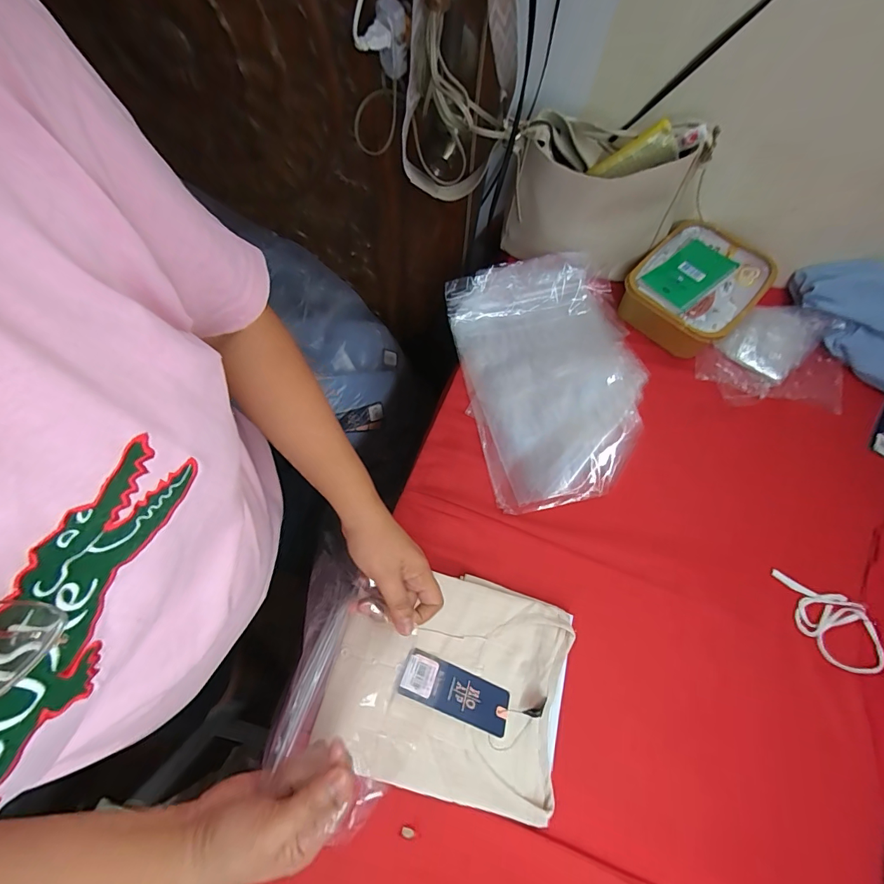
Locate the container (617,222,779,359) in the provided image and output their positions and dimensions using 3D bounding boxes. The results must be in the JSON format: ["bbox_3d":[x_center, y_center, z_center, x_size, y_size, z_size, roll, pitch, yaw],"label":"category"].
[{"bbox_3d":[0.397,-0.248,0.636,0.206,0.067,0.166,-41,78,-17],"label":"container"}]

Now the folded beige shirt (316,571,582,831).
[{"bbox_3d":[0.011,0.255,0.438,0.246,0.035,0.208,17,69,4],"label":"folded beige shirt"}]

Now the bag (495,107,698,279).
[{"bbox_3d":[0.223,-0.338,0.601,0.248,0.185,0.095,21,69,3],"label":"bag"}]

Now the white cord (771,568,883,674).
[{"bbox_3d":[0.472,0.223,0.496,0.125,0.012,0.083,24,70,4],"label":"white cord"}]

